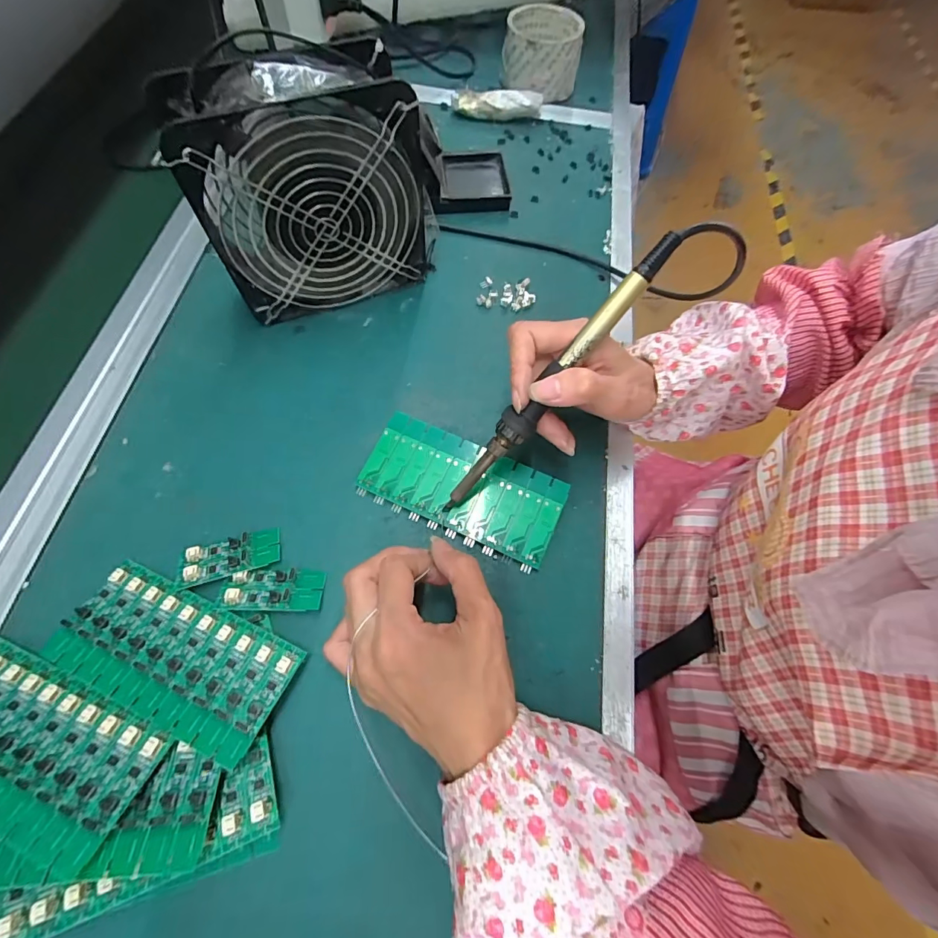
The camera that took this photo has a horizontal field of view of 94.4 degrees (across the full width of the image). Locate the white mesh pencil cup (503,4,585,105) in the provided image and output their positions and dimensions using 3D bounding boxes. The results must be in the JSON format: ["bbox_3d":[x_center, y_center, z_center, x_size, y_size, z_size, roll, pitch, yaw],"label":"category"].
[{"bbox_3d":[0.083,-0.472,0.494,0.084,0.055,0.095,9,67,1],"label":"white mesh pencil cup"}]

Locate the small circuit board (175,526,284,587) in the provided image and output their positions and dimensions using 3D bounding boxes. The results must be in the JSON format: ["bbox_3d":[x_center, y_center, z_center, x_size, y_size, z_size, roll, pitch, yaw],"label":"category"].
[{"bbox_3d":[-0.156,0.056,0.282,0.063,0.010,0.028,-14,68,-9],"label":"small circuit board"}]

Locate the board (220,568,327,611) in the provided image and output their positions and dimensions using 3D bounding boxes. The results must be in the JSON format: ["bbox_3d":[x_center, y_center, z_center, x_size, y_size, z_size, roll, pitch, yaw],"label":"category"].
[{"bbox_3d":[-0.122,0.075,0.273,0.058,0.009,0.026,1,67,-3],"label":"board"}]

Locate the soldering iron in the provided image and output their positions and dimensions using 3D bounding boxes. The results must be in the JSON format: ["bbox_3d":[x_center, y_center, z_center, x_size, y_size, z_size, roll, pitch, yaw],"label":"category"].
[{"bbox_3d":[0.046,-0.048,0.261,0.020,0.019,0.205,44,108,14],"label":"soldering iron"}]

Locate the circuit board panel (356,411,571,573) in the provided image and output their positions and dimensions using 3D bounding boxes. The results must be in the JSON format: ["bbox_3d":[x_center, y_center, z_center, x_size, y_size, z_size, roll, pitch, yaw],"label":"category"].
[{"bbox_3d":[-0.006,0.014,0.307,0.137,0.014,0.068,25,68,7],"label":"circuit board panel"}]

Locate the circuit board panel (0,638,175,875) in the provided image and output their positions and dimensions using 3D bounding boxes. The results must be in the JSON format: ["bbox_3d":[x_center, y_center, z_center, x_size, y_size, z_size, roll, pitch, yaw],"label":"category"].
[{"bbox_3d":[-0.229,0.141,0.224,0.136,0.007,0.060,19,52,12],"label":"circuit board panel"}]

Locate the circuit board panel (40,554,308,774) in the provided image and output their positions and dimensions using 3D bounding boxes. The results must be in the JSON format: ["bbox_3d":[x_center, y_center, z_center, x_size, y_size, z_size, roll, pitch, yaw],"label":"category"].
[{"bbox_3d":[-0.171,0.106,0.250,0.137,0.007,0.063,21,59,12],"label":"circuit board panel"}]

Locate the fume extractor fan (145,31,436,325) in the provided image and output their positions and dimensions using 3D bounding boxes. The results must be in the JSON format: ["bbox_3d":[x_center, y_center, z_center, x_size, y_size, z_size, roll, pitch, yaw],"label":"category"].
[{"bbox_3d":[-0.105,-0.196,0.314,0.161,0.155,0.057,-21,69,-12],"label":"fume extractor fan"}]

